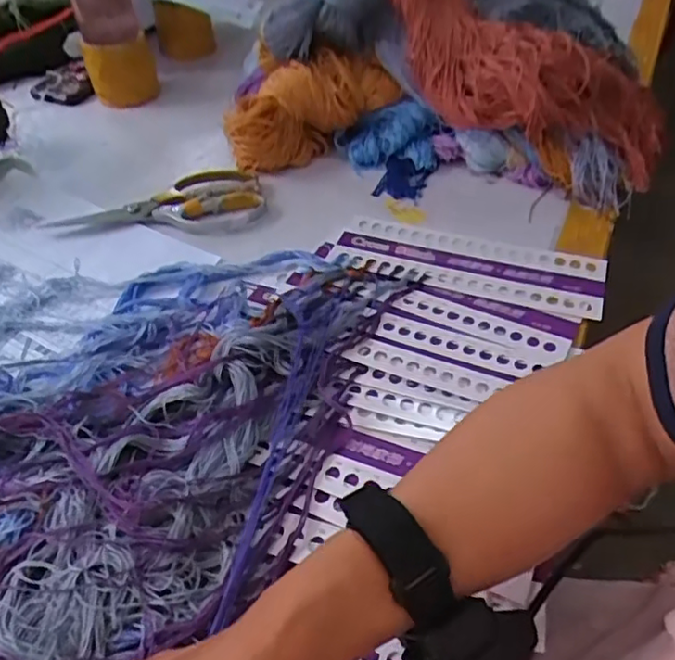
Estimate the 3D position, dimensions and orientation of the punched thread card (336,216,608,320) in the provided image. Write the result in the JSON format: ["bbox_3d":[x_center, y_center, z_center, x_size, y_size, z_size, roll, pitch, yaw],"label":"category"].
[{"bbox_3d":[0.118,-0.063,0.563,0.237,0.008,0.088,13,42,16],"label":"punched thread card"}]

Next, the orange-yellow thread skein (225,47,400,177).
[{"bbox_3d":[-0.034,-0.247,0.692,0.195,0.094,0.067,-31,49,-8],"label":"orange-yellow thread skein"}]

